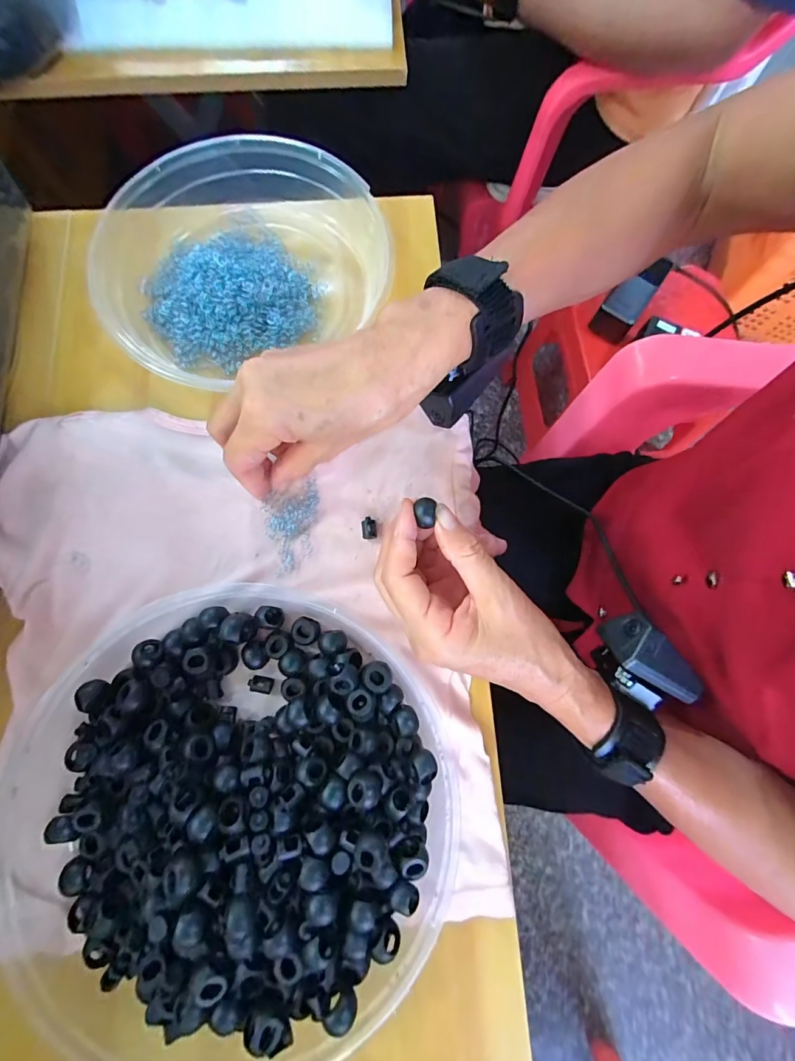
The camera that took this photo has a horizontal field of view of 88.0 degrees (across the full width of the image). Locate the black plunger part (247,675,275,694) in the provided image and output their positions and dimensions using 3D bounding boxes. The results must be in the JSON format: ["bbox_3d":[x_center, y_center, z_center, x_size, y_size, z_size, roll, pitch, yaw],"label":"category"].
[{"bbox_3d":[-0.086,0.096,0.259,0.016,0.009,0.009,11,77,1],"label":"black plunger part"}]

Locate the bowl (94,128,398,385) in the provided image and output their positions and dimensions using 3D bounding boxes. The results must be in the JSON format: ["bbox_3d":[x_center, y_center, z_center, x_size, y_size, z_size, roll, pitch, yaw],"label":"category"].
[{"bbox_3d":[-0.120,-0.214,0.309,0.197,0.051,0.197,0,77,-1],"label":"bowl"}]

